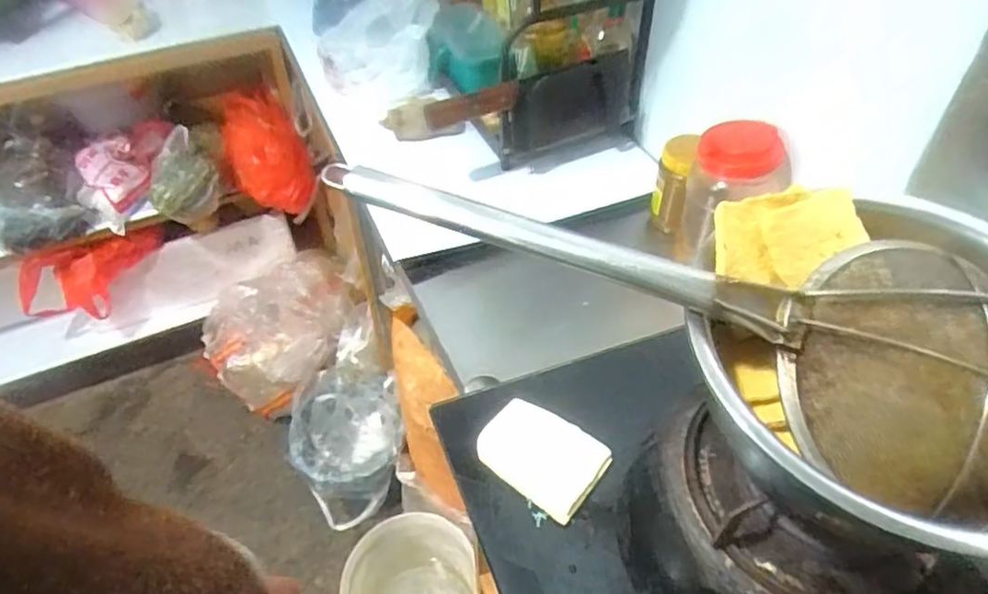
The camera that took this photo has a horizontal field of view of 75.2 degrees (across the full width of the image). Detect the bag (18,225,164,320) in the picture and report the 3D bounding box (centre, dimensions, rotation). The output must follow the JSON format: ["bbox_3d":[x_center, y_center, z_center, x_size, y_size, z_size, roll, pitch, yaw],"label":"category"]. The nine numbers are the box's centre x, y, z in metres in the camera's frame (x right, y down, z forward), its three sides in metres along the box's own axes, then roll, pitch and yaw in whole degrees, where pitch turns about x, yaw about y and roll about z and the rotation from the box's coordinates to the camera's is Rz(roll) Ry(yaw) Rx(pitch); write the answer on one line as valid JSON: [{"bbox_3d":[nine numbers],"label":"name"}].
[{"bbox_3d":[-0.788,-0.040,1.256,0.318,0.148,0.051,-28,50,-2],"label":"bag"}]

